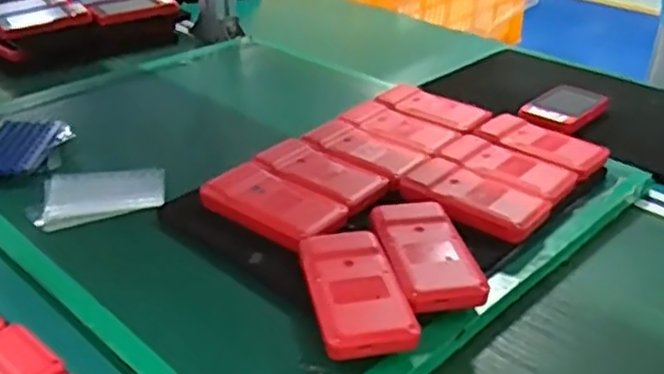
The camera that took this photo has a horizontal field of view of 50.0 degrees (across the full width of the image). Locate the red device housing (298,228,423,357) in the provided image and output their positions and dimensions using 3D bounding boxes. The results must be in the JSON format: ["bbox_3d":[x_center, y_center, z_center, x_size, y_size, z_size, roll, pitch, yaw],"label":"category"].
[{"bbox_3d":[0.015,0.075,0.503,0.063,0.024,0.120,-5,30,-10],"label":"red device housing"}]

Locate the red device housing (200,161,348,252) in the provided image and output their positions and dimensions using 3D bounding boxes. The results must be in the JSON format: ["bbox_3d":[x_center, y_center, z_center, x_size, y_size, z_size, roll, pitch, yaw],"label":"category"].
[{"bbox_3d":[-0.050,0.015,0.597,0.124,0.019,0.070,22,36,32],"label":"red device housing"}]

